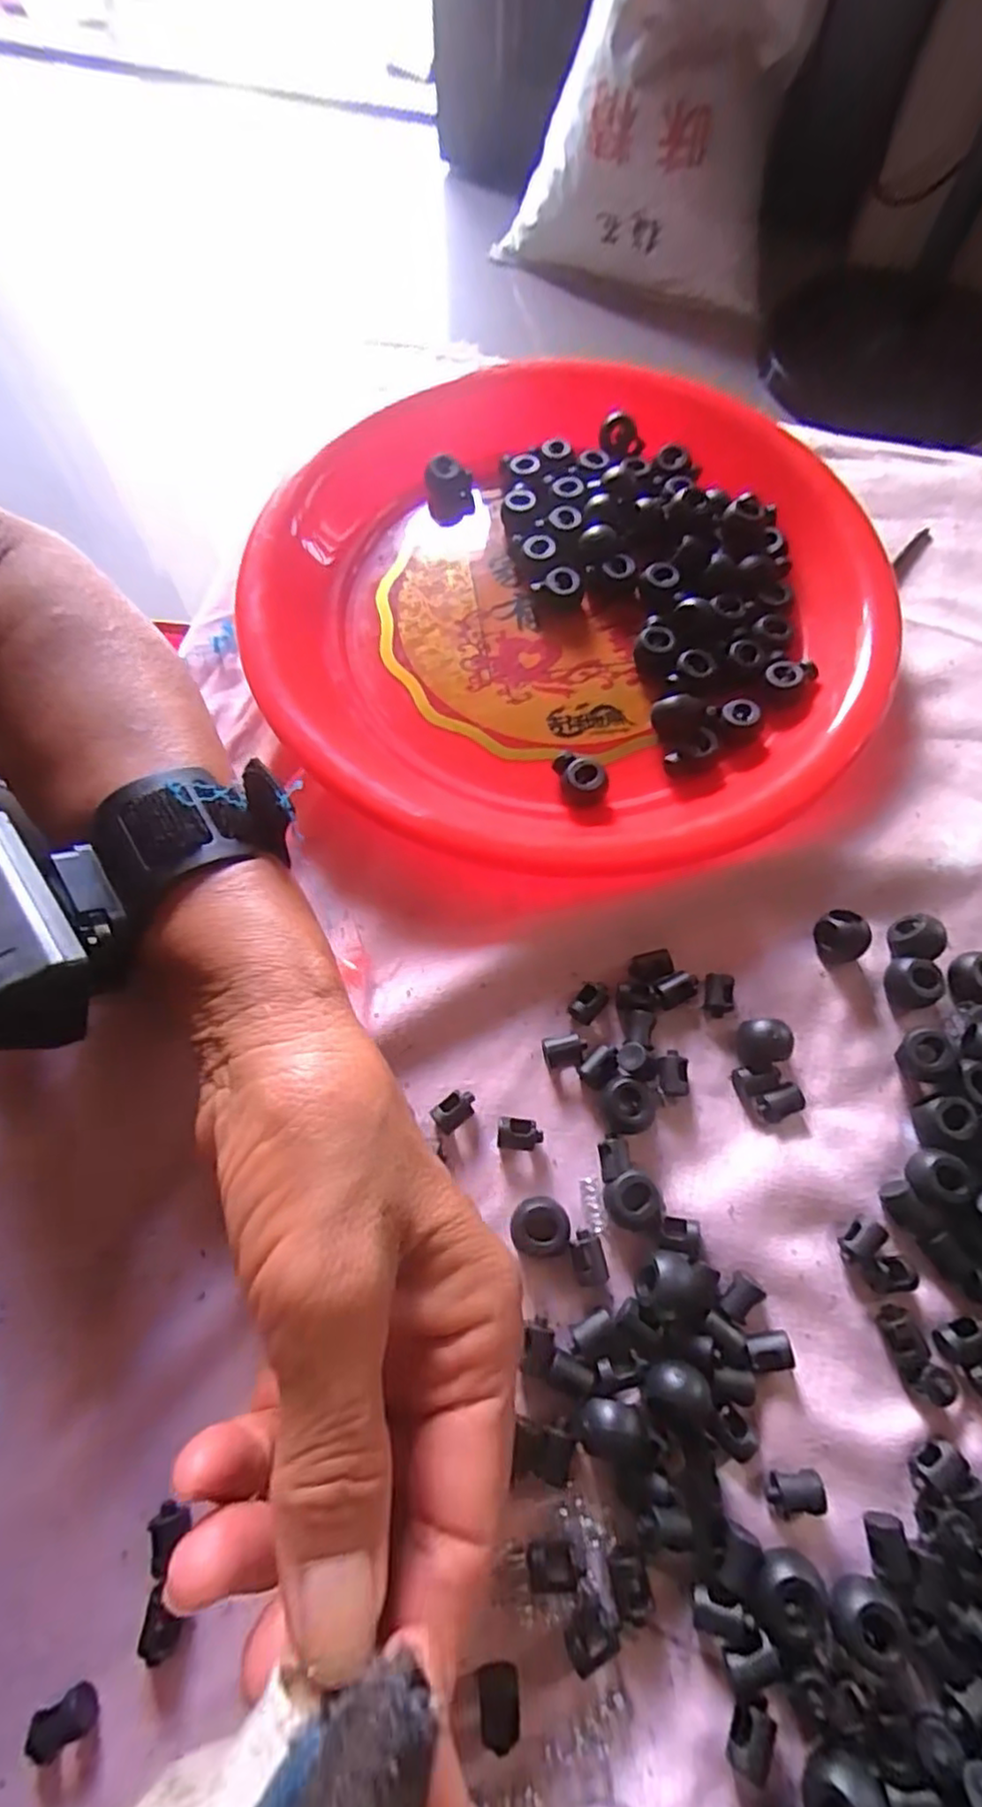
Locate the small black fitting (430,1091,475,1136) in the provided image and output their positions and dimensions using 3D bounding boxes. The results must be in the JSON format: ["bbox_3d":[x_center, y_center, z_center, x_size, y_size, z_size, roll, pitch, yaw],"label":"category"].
[{"bbox_3d":[-0.012,0.068,0.229,0.015,0.009,0.010,-35,72,-13],"label":"small black fitting"}]

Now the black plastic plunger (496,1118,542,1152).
[{"bbox_3d":[0.009,0.075,0.227,0.014,0.008,0.010,4,68,2],"label":"black plastic plunger"}]

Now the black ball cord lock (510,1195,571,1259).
[{"bbox_3d":[0.015,0.099,0.215,0.017,0.011,0.017,-9,68,-3],"label":"black ball cord lock"}]

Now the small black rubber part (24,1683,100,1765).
[{"bbox_3d":[-0.105,0.202,0.173,0.016,0.007,0.009,-26,70,-10],"label":"small black rubber part"}]

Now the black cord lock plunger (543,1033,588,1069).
[{"bbox_3d":[0.025,0.051,0.237,0.014,0.008,0.010,-10,69,-4],"label":"black cord lock plunger"}]

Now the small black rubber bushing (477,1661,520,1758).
[{"bbox_3d":[0.002,0.203,0.176,0.010,0.007,0.014,-6,68,-2],"label":"small black rubber bushing"}]

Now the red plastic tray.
[{"bbox_3d":[0.033,-0.125,0.288,0.248,0.028,0.241,2,68,1],"label":"red plastic tray"}]

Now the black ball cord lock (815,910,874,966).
[{"bbox_3d":[0.122,0.012,0.243,0.014,0.012,0.016,-18,69,-7],"label":"black ball cord lock"}]

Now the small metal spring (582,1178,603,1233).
[{"bbox_3d":[0.032,0.095,0.220,0.005,0.004,0.016,-9,68,-3],"label":"small metal spring"}]

